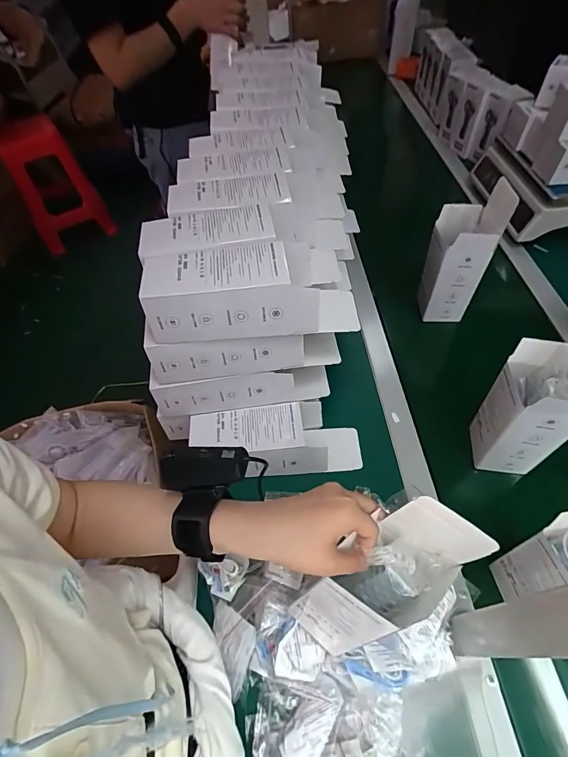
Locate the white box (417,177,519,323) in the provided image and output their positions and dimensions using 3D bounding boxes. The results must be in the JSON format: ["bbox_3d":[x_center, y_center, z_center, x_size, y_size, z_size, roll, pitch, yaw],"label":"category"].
[{"bbox_3d":[0.293,-0.208,0.661,0.085,0.232,0.078,3,54,8],"label":"white box"}]

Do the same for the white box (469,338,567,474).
[{"bbox_3d":[0.318,0.031,0.491,0.089,0.220,0.088,6,55,10],"label":"white box"}]

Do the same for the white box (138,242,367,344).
[{"bbox_3d":[-0.036,-0.103,0.463,0.241,0.082,0.083,-7,53,1],"label":"white box"}]

